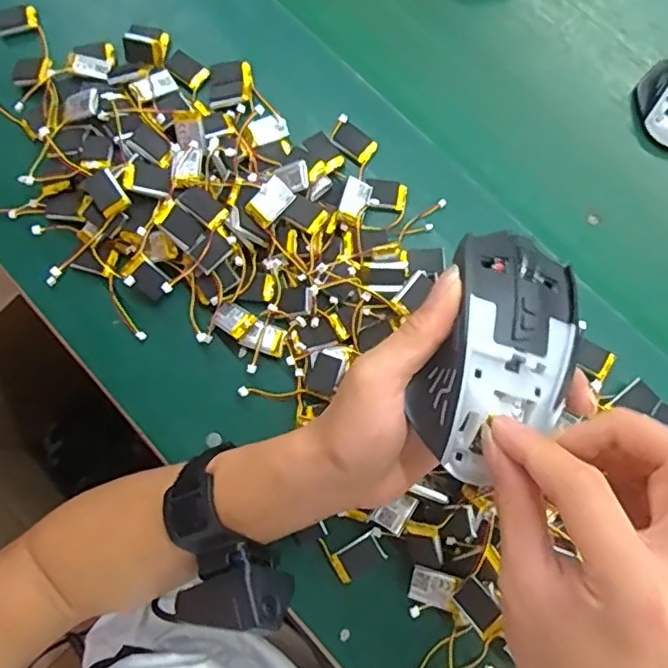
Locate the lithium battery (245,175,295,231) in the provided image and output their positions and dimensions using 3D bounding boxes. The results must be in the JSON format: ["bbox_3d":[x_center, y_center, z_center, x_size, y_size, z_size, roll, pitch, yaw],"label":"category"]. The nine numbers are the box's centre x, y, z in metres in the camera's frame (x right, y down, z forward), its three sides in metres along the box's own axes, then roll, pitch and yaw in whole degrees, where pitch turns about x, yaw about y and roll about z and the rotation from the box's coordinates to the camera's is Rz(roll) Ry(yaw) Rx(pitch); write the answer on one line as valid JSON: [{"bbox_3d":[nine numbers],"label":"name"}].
[{"bbox_3d":[-0.043,-0.090,0.401,0.032,0.004,0.022,-44,112,0],"label":"lithium battery"}]

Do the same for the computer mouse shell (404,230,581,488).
[{"bbox_3d":[0.075,0.008,0.263,0.061,0.030,0.112,17,77,5],"label":"computer mouse shell"}]

